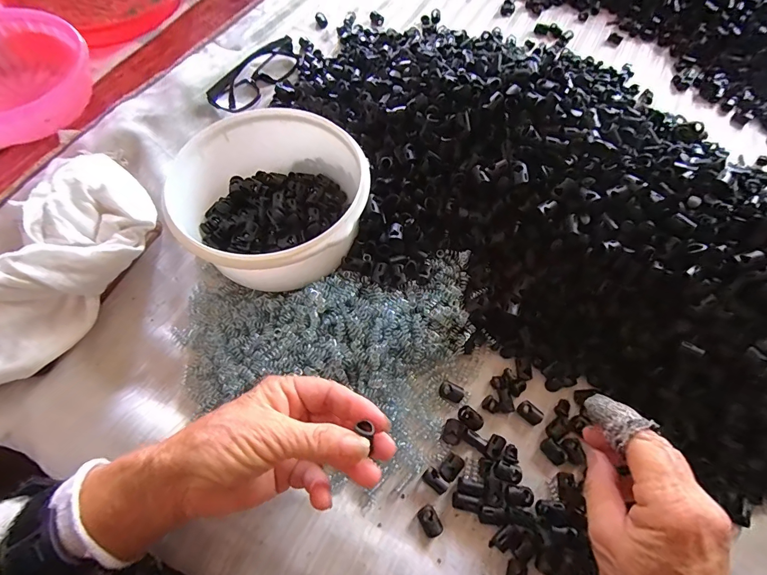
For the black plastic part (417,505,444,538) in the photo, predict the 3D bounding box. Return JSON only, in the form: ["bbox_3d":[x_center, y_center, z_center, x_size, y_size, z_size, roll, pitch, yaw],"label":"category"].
[{"bbox_3d":[0.035,0.174,0.280,0.013,0.010,0.020,-27,69,-15],"label":"black plastic part"}]

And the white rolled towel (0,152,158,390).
[{"bbox_3d":[-0.281,-0.017,0.311,0.115,0.066,0.219,30,67,11],"label":"white rolled towel"}]

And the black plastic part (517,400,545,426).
[{"bbox_3d":[0.125,0.106,0.318,0.014,0.006,0.021,-41,73,-19],"label":"black plastic part"}]

